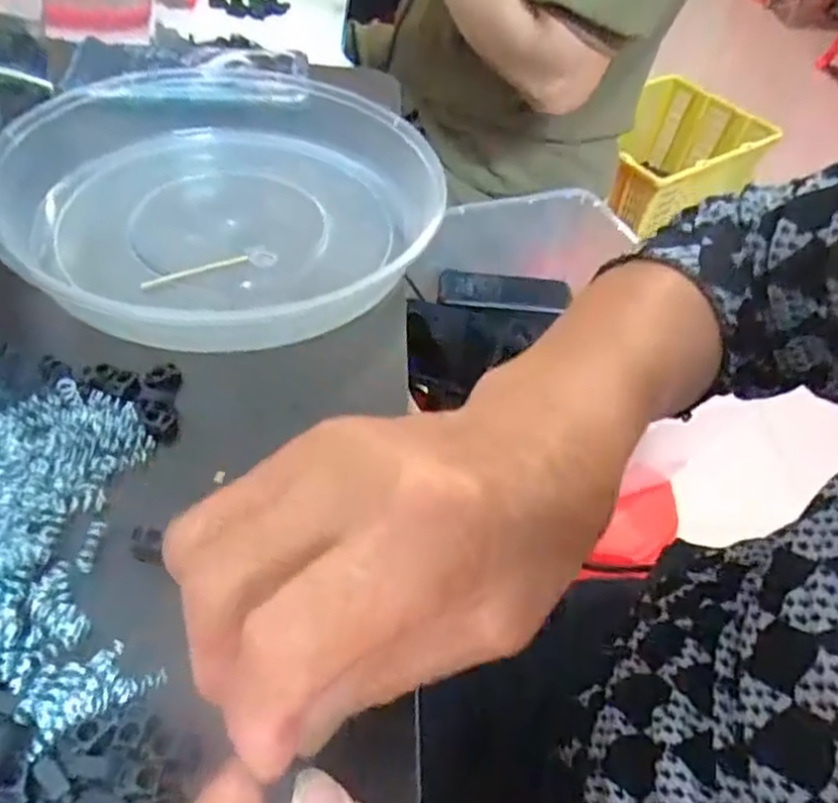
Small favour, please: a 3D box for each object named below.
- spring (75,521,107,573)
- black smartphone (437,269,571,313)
[{"bbox_3d":[-0.121,0.053,0.258,0.005,0.004,0.019,4,47,-2],"label":"spring"},{"bbox_3d":[0.084,-0.109,0.680,0.128,0.014,0.047,6,47,-4],"label":"black smartphone"}]

